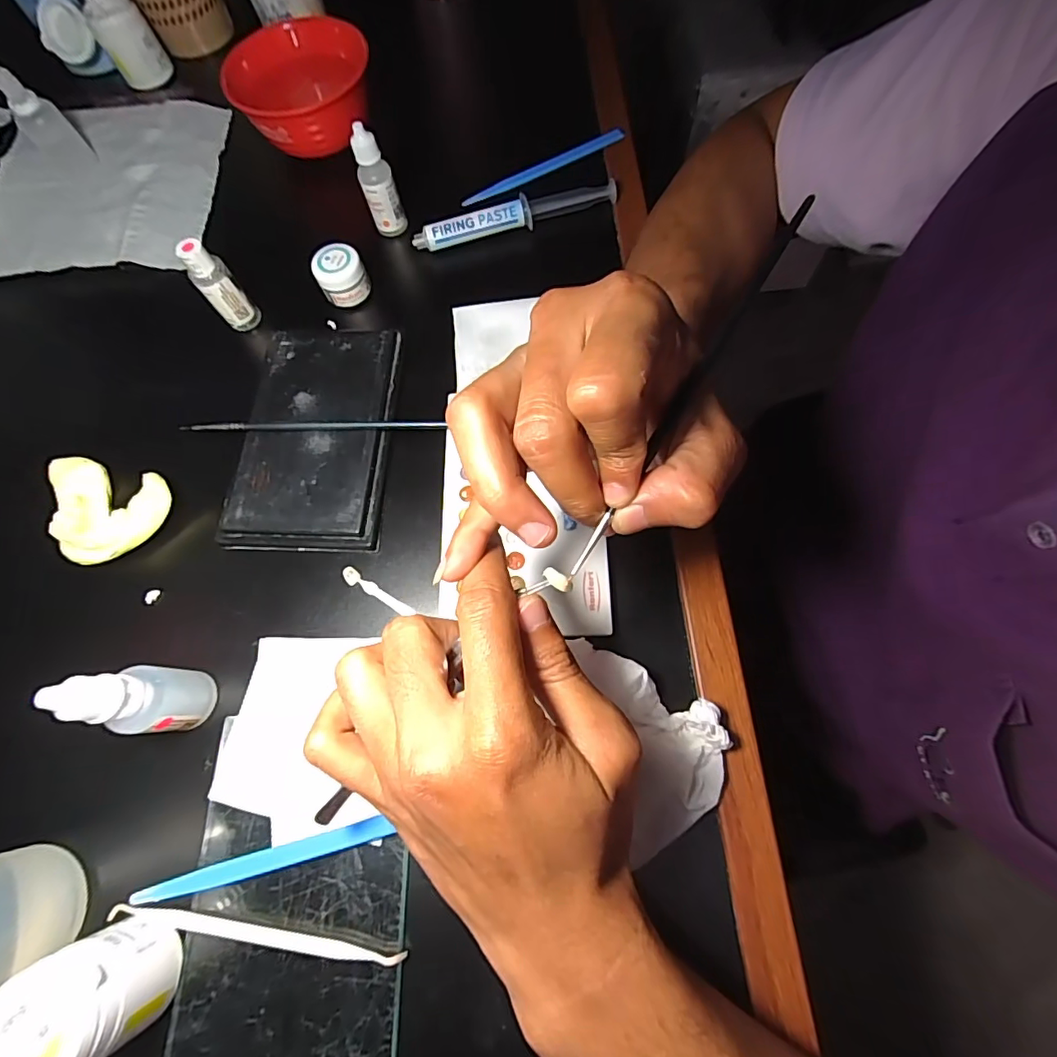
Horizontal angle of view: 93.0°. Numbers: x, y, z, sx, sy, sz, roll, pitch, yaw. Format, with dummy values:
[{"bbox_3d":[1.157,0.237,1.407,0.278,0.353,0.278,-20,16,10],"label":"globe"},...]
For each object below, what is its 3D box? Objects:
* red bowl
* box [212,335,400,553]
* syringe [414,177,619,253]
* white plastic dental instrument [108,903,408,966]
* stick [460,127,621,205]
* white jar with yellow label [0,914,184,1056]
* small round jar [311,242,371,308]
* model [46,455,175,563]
[{"bbox_3d":[-0.175,-0.343,0.398,0.102,0.049,0.101,-1,70,2],"label":"red bowl"},{"bbox_3d":[-0.133,-0.060,0.315,0.090,0.012,0.147,1,71,3],"label":"box"},{"bbox_3d":[-0.010,-0.230,0.364,0.150,0.014,0.018,-16,70,-3],"label":"syringe"},{"bbox_3d":[-0.125,0.186,0.229,0.139,0.007,0.006,6,71,5],"label":"white plastic dental instrument"},{"bbox_3d":[0.013,-0.282,0.393,0.135,0.015,0.007,-23,71,-5],"label":"stick"},{"bbox_3d":[-0.181,0.191,0.206,0.044,0.051,0.042,-1,70,2],"label":"white jar with yellow label"},{"bbox_3d":[-0.131,-0.177,0.350,0.032,0.027,0.029,-24,71,-6],"label":"small round jar"},{"bbox_3d":[-0.260,-0.012,0.302,0.074,0.016,0.061,22,73,10],"label":"model"}]

